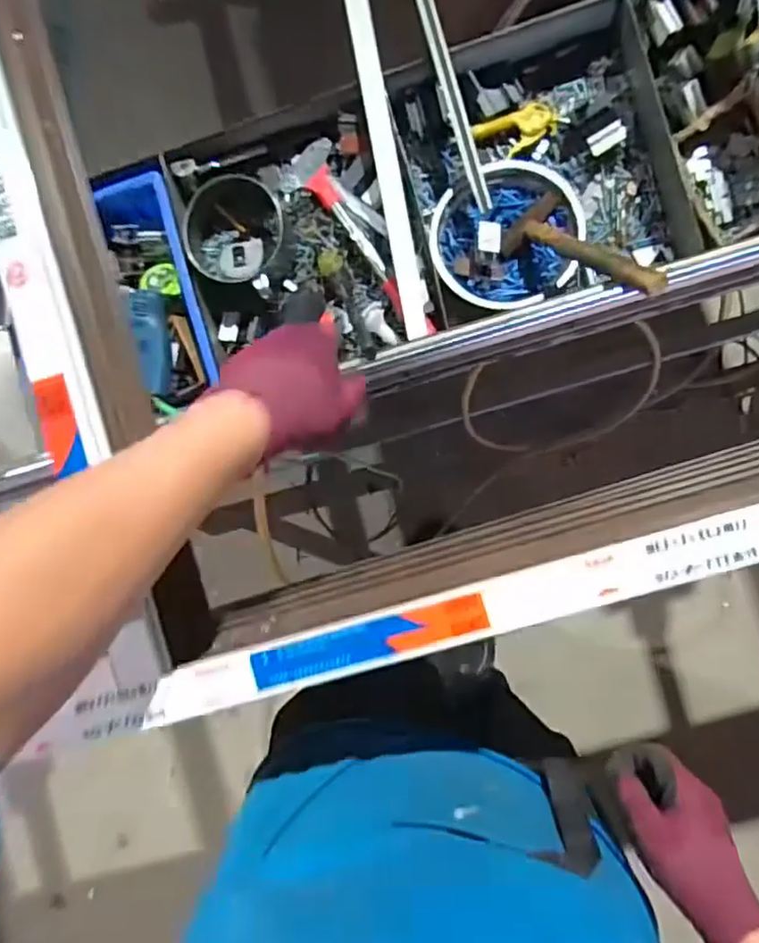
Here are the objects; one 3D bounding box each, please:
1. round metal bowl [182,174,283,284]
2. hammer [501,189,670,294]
[{"bbox_3d":[-0.215,-0.353,0.919,0.146,0.064,0.143,0,89,6],"label":"round metal bowl"},{"bbox_3d":[0.253,-0.274,0.771,0.090,0.291,0.032,-34,128,5],"label":"hammer"}]

